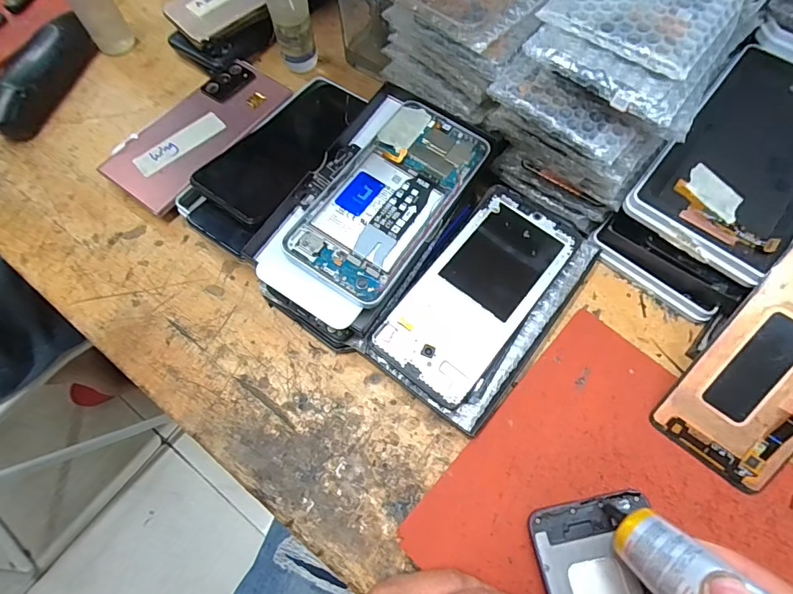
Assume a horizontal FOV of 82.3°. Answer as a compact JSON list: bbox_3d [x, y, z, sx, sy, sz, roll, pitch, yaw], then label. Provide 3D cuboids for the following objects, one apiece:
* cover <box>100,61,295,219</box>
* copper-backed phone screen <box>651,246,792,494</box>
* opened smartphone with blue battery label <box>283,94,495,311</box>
[{"bbox_3d":[-0.167,-0.145,0.393,0.075,0.011,0.161,33,67,5],"label":"cover"},{"bbox_3d":[0.228,0.042,0.271,0.069,0.007,0.144,37,99,16],"label":"copper-backed phone screen"},{"bbox_3d":[-0.003,-0.070,0.311,0.078,0.005,0.153,33,70,5],"label":"opened smartphone with blue battery label"}]

